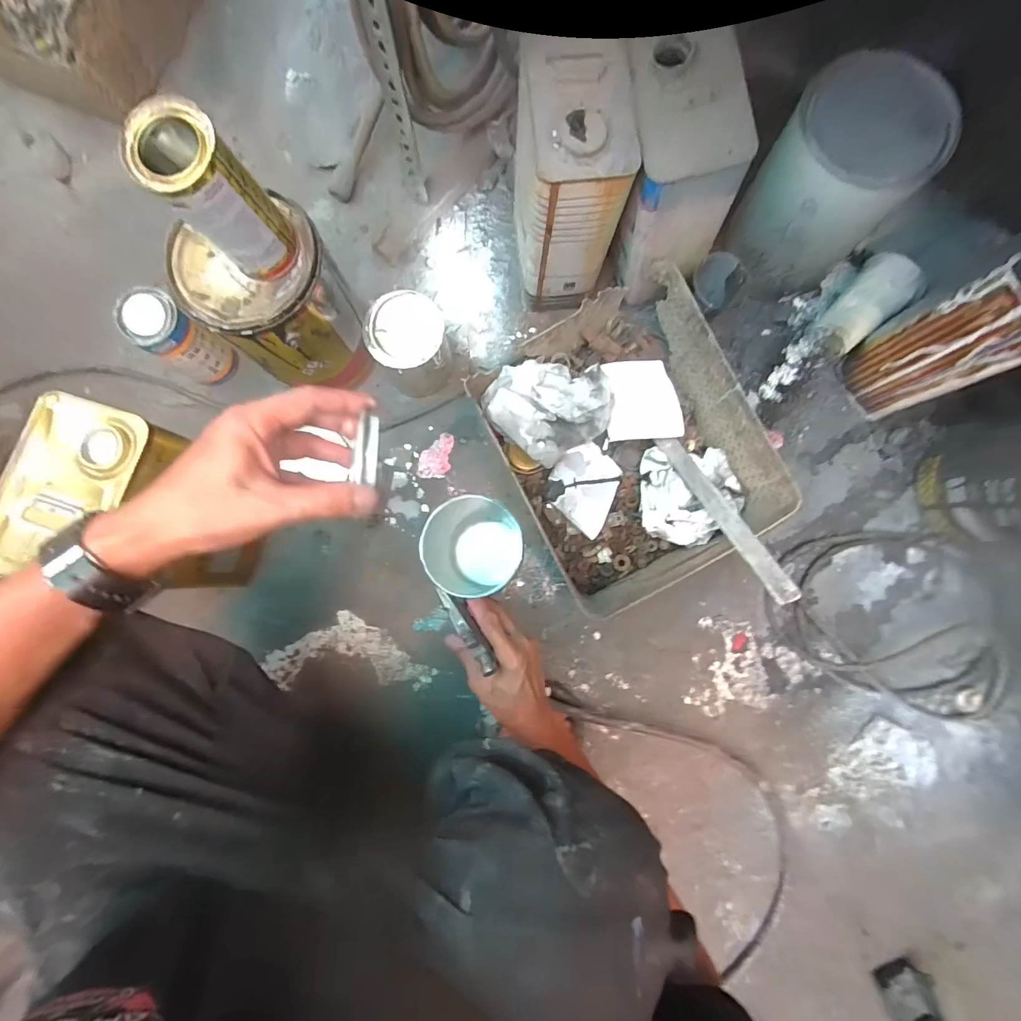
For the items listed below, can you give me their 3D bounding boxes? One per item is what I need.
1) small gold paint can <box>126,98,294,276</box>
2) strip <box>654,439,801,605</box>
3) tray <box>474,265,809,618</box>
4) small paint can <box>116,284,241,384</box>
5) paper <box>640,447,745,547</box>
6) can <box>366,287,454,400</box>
[{"bbox_3d":[-0.264,-0.279,0.406,0.072,0.128,0.069,1,82,-4],"label":"small gold paint can"},{"bbox_3d":[0.253,-0.001,0.539,0.024,0.008,0.250,-34,55,15],"label":"strip"},{"bbox_3d":[0.146,-0.091,0.599,0.287,0.125,0.361,-28,82,-1],"label":"tray"},{"bbox_3d":[-0.442,-0.229,0.600,0.067,0.132,0.074,42,87,3],"label":"small paint can"},{"bbox_3d":[0.246,-0.021,0.594,0.144,0.056,0.132,1,82,-4],"label":"paper"},{"bbox_3d":[-0.135,-0.225,0.618,0.094,0.116,0.093,1,82,-4],"label":"can"}]

